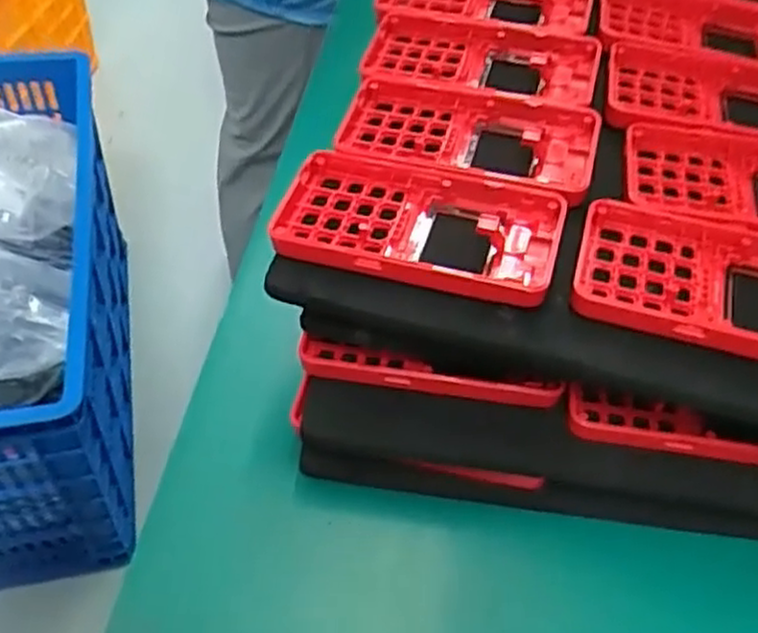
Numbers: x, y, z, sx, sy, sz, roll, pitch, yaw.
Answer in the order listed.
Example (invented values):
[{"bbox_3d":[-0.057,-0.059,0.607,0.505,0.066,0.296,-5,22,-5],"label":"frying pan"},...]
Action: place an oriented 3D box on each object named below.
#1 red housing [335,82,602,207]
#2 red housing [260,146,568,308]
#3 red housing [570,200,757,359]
[{"bbox_3d":[0.044,-0.093,0.381,0.126,0.013,0.069,18,51,11],"label":"red housing"},{"bbox_3d":[0.018,-0.045,0.341,0.123,0.012,0.068,15,50,8],"label":"red housing"},{"bbox_3d":[0.150,-0.012,0.322,0.128,0.014,0.067,16,50,10],"label":"red housing"}]

